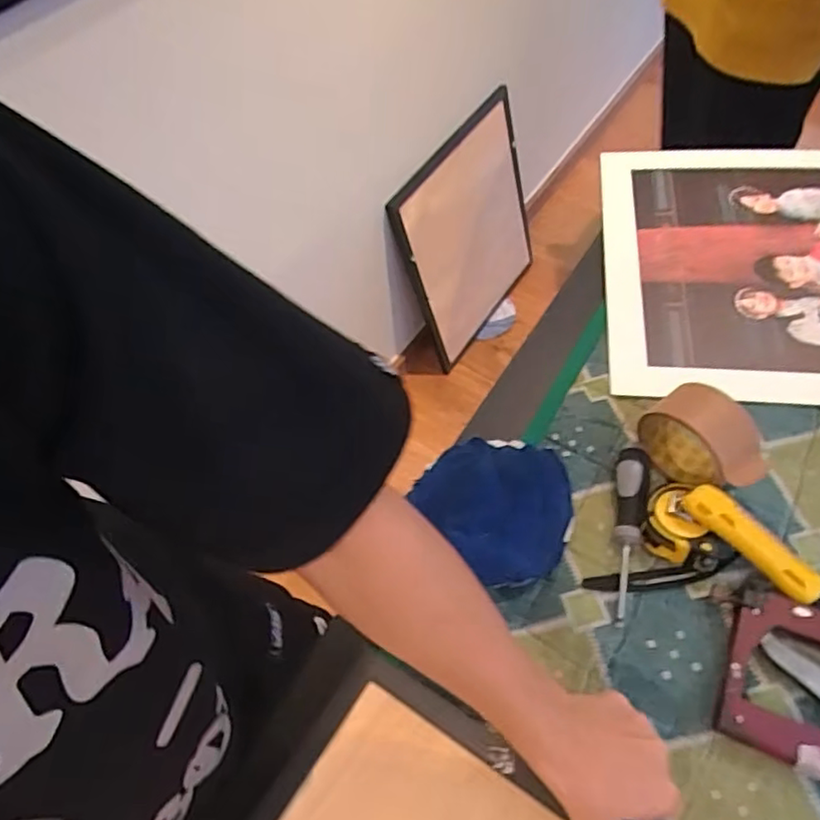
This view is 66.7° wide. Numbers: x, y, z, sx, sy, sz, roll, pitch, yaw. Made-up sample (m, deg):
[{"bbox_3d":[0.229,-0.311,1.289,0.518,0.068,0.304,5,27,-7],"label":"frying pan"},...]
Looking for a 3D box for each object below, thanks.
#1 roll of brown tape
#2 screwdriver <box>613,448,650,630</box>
[{"bbox_3d":[0.267,0.031,0.566,0.054,0.080,0.102,-37,60,-16],"label":"roll of brown tape"},{"bbox_3d":[0.194,0.109,0.554,0.027,0.026,0.159,8,58,13],"label":"screwdriver"}]

